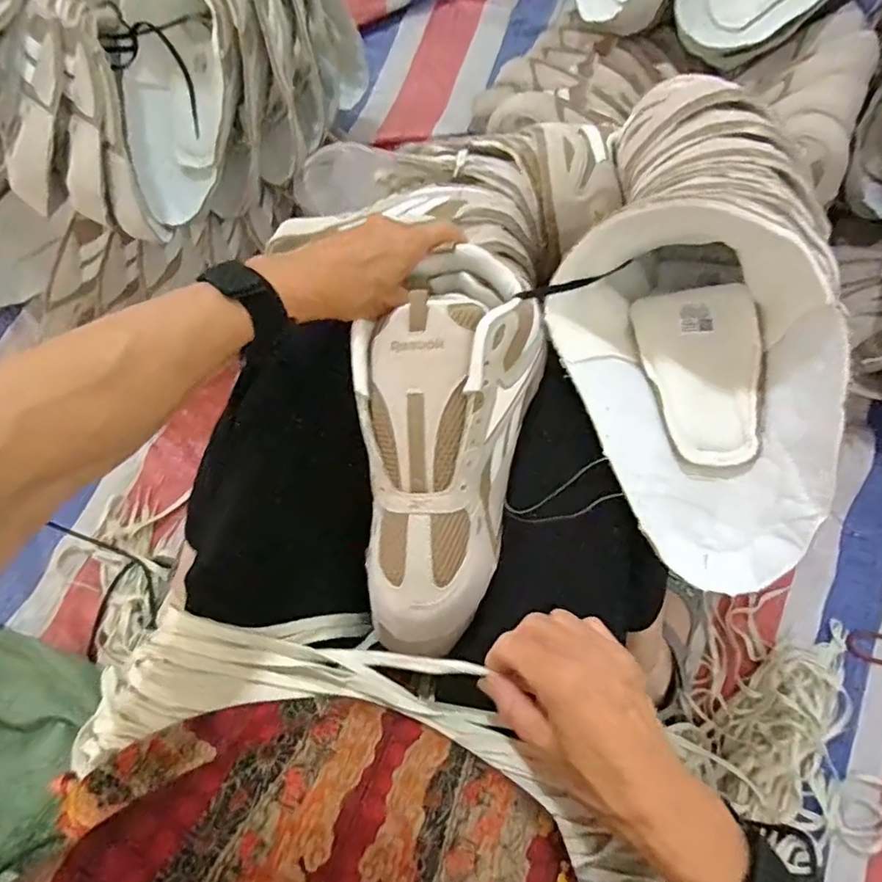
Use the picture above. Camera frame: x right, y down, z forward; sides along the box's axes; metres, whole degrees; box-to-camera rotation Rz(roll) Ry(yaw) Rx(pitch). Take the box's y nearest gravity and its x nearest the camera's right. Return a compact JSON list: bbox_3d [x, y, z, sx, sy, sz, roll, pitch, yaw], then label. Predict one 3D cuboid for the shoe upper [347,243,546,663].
[{"bbox_3d":[-0.003,0.005,0.376,0.119,0.058,0.263,8,89,2],"label":"shoe upper"}]

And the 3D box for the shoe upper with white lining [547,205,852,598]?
[{"bbox_3d":[0.170,-0.038,0.375,0.149,0.085,0.260,-15,75,-5],"label":"shoe upper with white lining"}]

